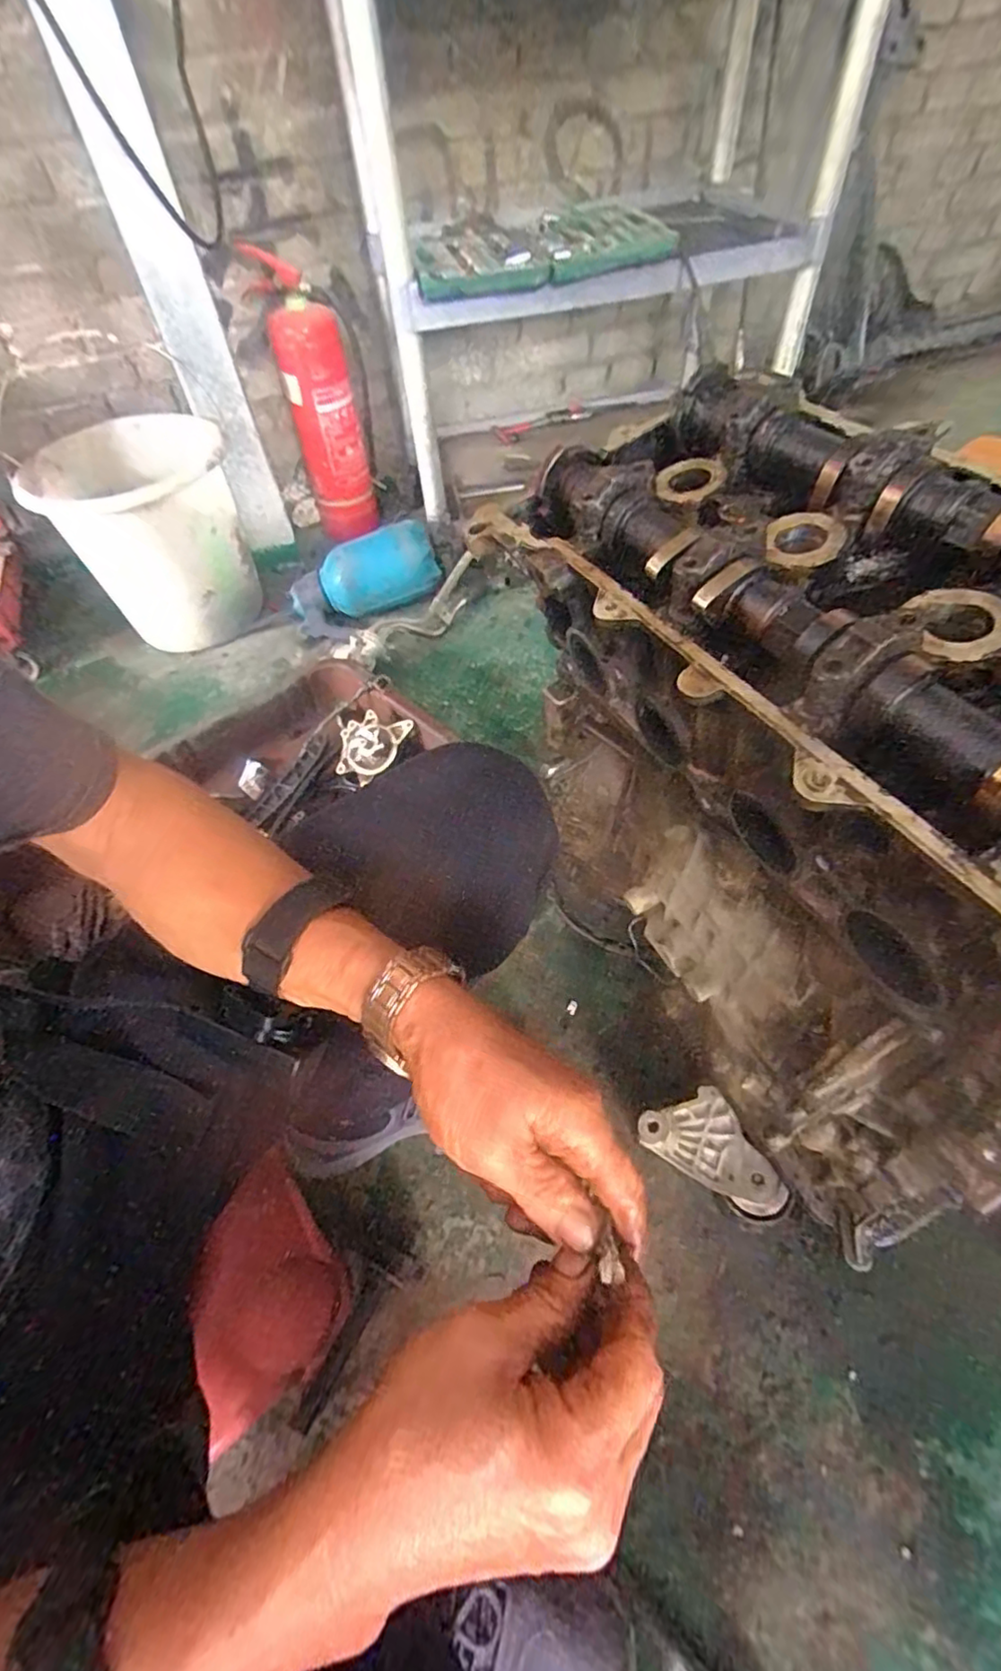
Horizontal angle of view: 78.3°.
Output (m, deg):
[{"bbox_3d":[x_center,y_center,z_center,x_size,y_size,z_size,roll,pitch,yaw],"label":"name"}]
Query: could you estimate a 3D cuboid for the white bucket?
[{"bbox_3d":[-0.623,-0.528,1.141,0.309,0.318,0.293,-16,53,-7],"label":"white bucket"}]

